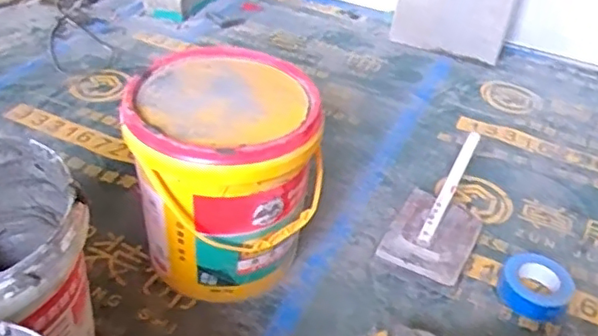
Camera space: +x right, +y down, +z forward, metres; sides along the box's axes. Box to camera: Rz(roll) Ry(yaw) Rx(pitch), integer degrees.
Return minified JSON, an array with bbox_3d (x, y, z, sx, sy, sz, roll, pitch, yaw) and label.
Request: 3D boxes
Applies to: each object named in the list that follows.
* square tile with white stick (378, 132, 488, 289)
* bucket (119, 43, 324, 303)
[{"bbox_3d":[0.301,0.078,1.256,0.162,0.107,0.361,23,42,20],"label":"square tile with white stick"},{"bbox_3d":[-0.122,0.010,1.093,0.310,0.340,0.319,4,39,-3],"label":"bucket"}]

